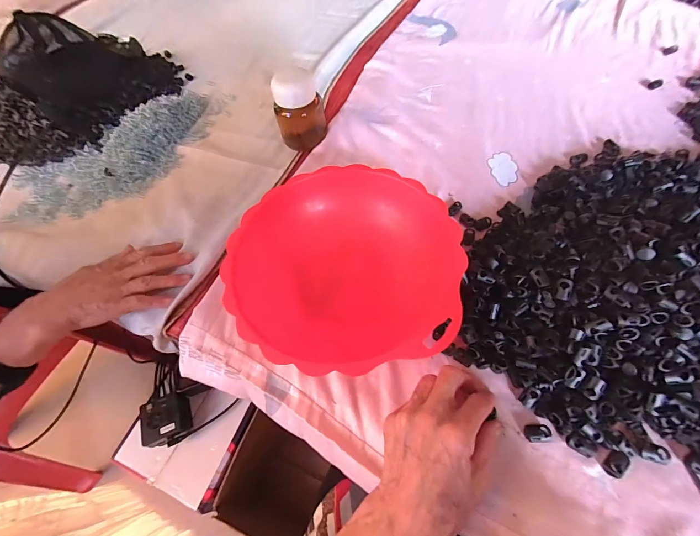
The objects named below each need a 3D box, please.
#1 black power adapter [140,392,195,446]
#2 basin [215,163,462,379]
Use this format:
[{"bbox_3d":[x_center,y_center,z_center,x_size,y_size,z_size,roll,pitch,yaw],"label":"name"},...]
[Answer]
[{"bbox_3d":[-0.354,0.299,0.612,0.083,0.052,0.088,-18,59,-4],"label":"black power adapter"},{"bbox_3d":[-0.007,0.002,0.351,0.236,0.074,0.232,-3,59,5],"label":"basin"}]

